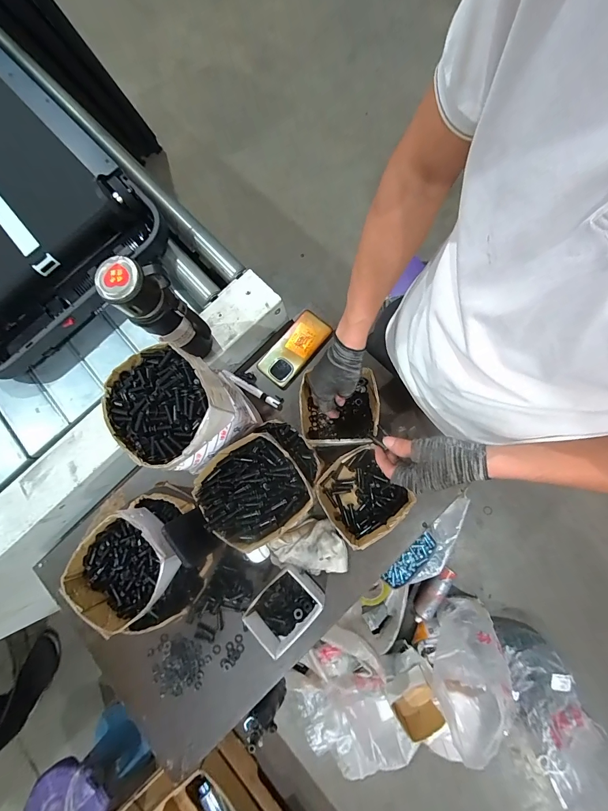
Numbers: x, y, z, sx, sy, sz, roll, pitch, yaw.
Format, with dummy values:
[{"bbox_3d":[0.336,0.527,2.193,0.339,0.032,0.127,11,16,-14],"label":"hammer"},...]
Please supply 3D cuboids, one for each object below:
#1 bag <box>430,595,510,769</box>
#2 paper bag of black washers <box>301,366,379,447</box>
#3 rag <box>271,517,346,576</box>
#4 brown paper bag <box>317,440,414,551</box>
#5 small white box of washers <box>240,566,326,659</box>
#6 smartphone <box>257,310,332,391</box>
[{"bbox_3d":[0.454,0.766,0.946,0.197,0.291,0.327,19,82,10],"label":"bag"},{"bbox_3d":[0.067,0.011,0.623,0.136,0.092,0.127,-3,74,1],"label":"paper bag of black washers"},{"bbox_3d":[0.006,0.260,0.598,0.133,0.033,0.093,-13,78,4],"label":"rag"},{"bbox_3d":[0.101,0.160,0.596,0.137,0.079,0.141,-40,77,-2],"label":"brown paper bag"},{"bbox_3d":[-0.036,0.352,0.577,0.094,0.059,0.127,42,86,12],"label":"small white box of washers"},{"bbox_3d":[-0.020,-0.120,0.690,0.084,0.011,0.164,41,88,13],"label":"smartphone"}]

